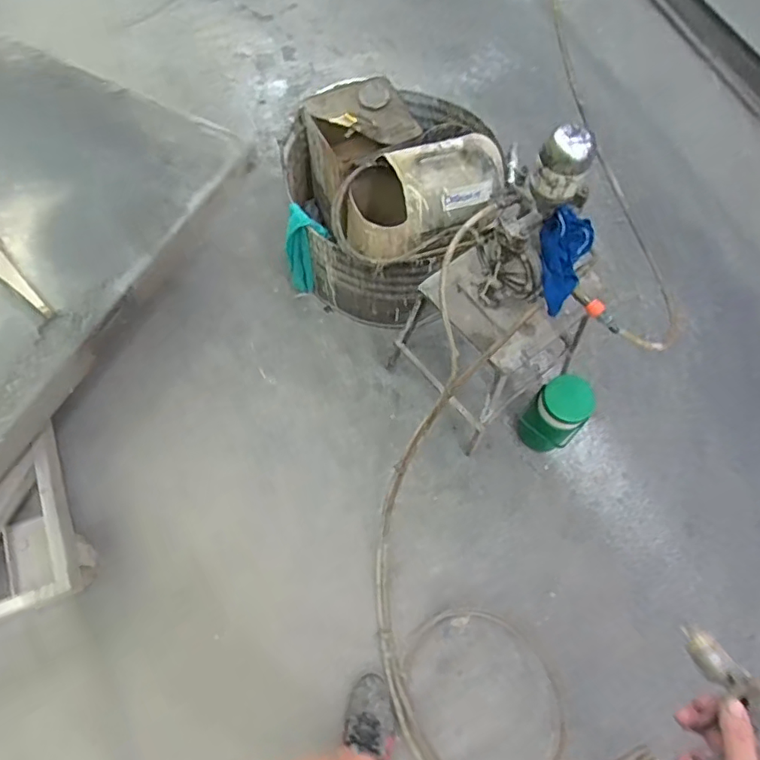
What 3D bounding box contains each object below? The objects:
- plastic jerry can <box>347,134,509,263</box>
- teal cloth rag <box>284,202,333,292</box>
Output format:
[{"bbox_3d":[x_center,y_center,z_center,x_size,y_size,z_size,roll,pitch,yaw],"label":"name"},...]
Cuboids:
[{"bbox_3d":[0.093,-0.427,1.232,0.340,0.233,0.195,-16,68,-7],"label":"plastic jerry can"},{"bbox_3d":[-0.191,-0.331,1.399,0.114,0.318,0.116,-13,68,-6],"label":"teal cloth rag"}]

